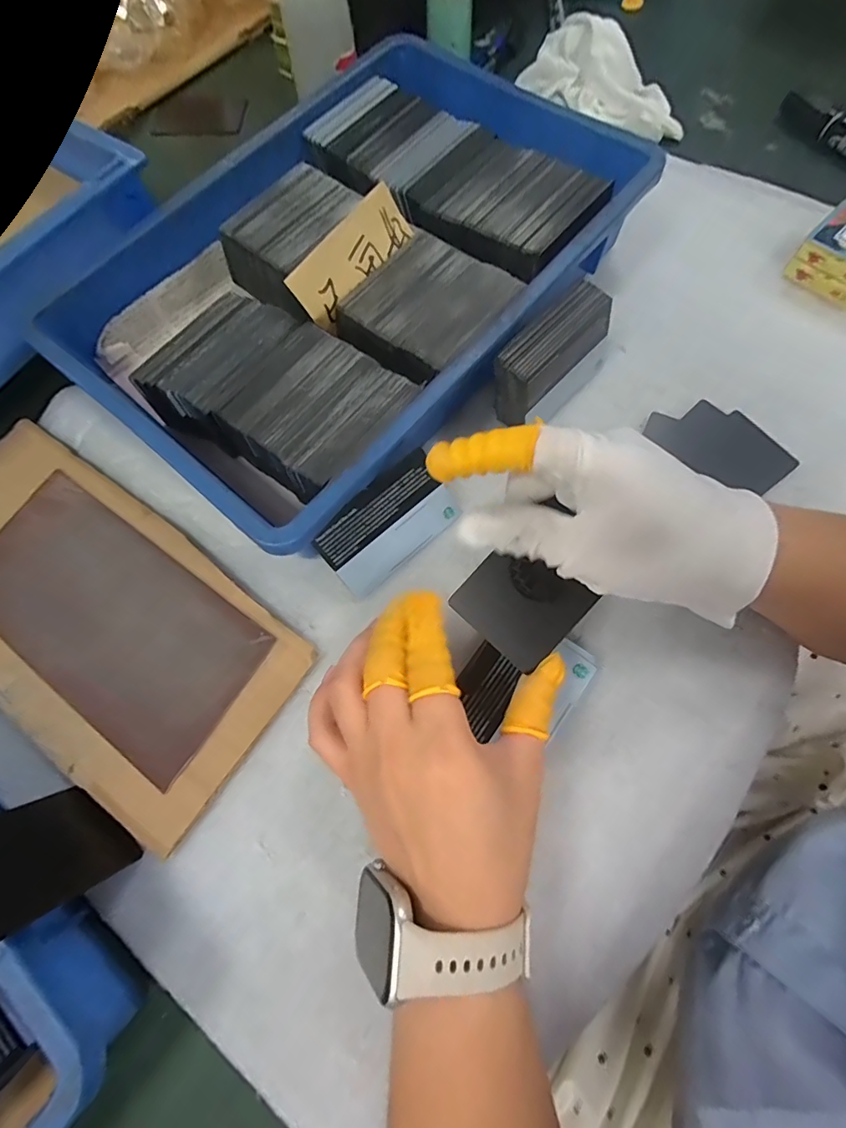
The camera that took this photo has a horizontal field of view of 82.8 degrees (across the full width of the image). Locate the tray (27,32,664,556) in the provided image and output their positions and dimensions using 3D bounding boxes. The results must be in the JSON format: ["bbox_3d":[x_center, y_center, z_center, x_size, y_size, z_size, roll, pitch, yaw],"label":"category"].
[{"bbox_3d":[-0.048,-0.202,0.332,0.262,0.061,0.364,39,77,12],"label":"tray"}]

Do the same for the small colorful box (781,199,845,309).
[{"bbox_3d":[0.310,-0.227,0.350,0.056,0.034,0.056,-43,76,-12],"label":"small colorful box"}]

